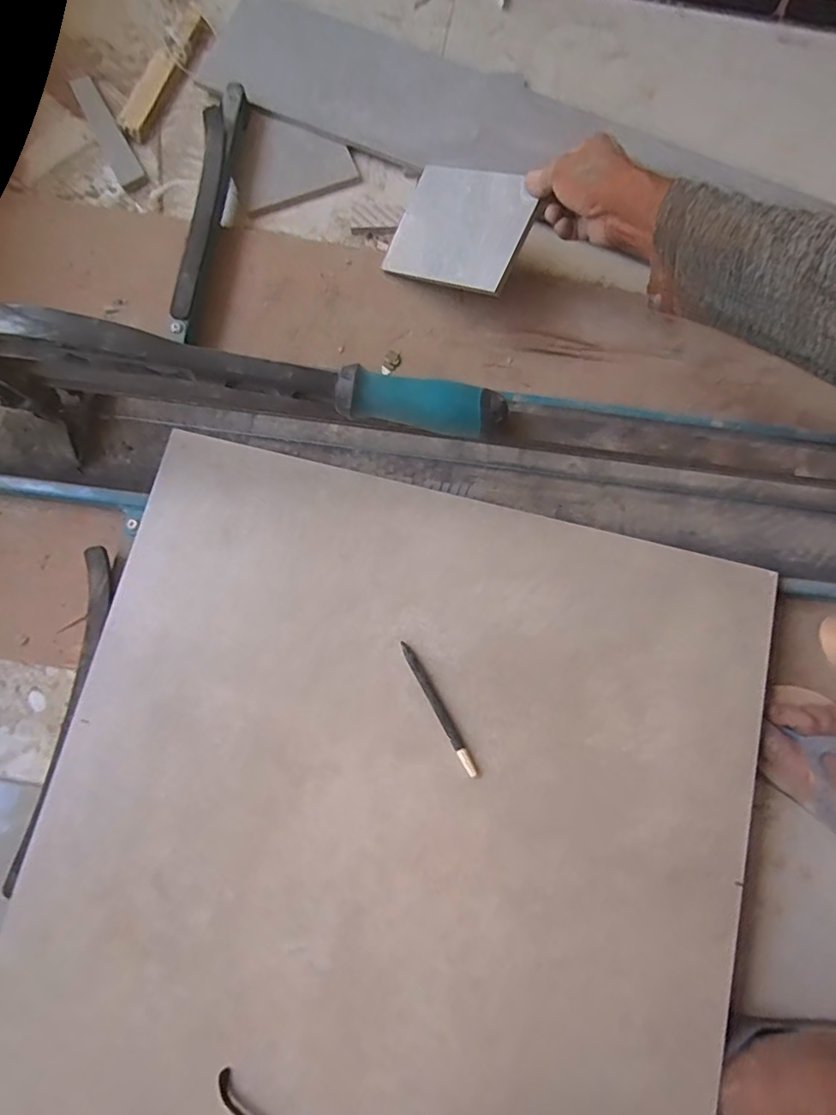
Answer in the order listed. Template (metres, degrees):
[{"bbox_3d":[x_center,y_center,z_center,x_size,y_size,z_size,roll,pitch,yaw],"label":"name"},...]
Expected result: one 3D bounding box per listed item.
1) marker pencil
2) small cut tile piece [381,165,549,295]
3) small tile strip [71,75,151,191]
[{"bbox_3d":[0.017,0.134,0.480,0.010,0.010,0.129,-29,85,-8],"label":"marker pencil"},{"bbox_3d":[0.045,-0.343,0.561,0.147,0.011,0.121,27,93,24],"label":"small cut tile piece"},{"bbox_3d":[-0.365,-0.502,0.632,0.029,0.012,0.156,-29,85,-8],"label":"small tile strip"}]

